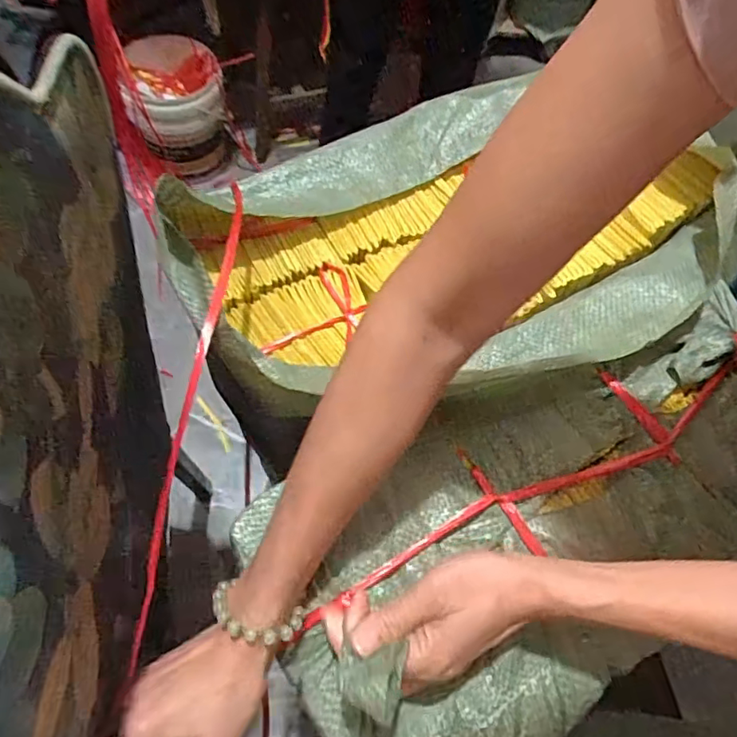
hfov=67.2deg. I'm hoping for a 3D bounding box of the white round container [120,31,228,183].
[{"bbox_3d":[-0.506,-0.702,1.486,0.232,0.273,0.232,2,63,-5],"label":"white round container"}]

